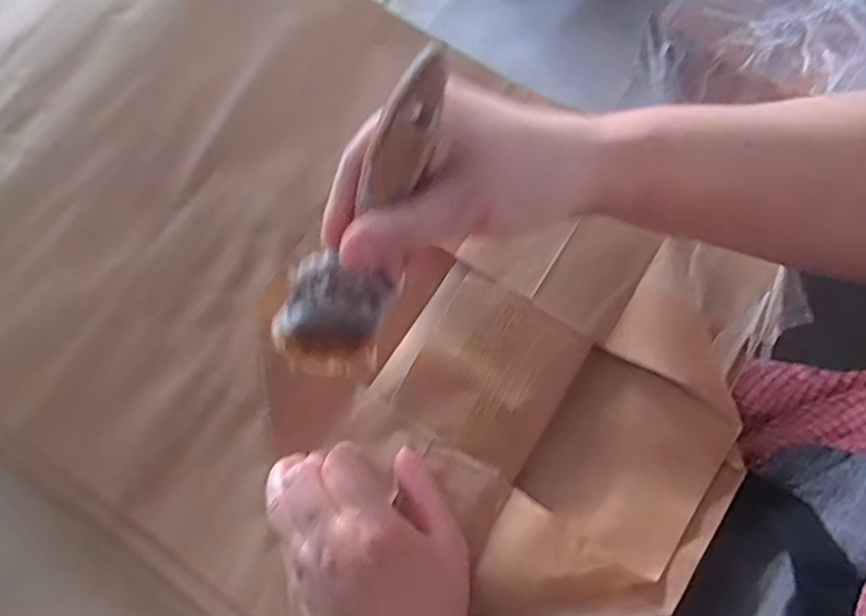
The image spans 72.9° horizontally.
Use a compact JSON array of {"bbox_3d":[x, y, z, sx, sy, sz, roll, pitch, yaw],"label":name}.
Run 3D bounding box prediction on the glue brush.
[{"bbox_3d":[-0.033,-0.031,0.262,0.039,0.173,0.033,37,40,11],"label":"glue brush"}]

